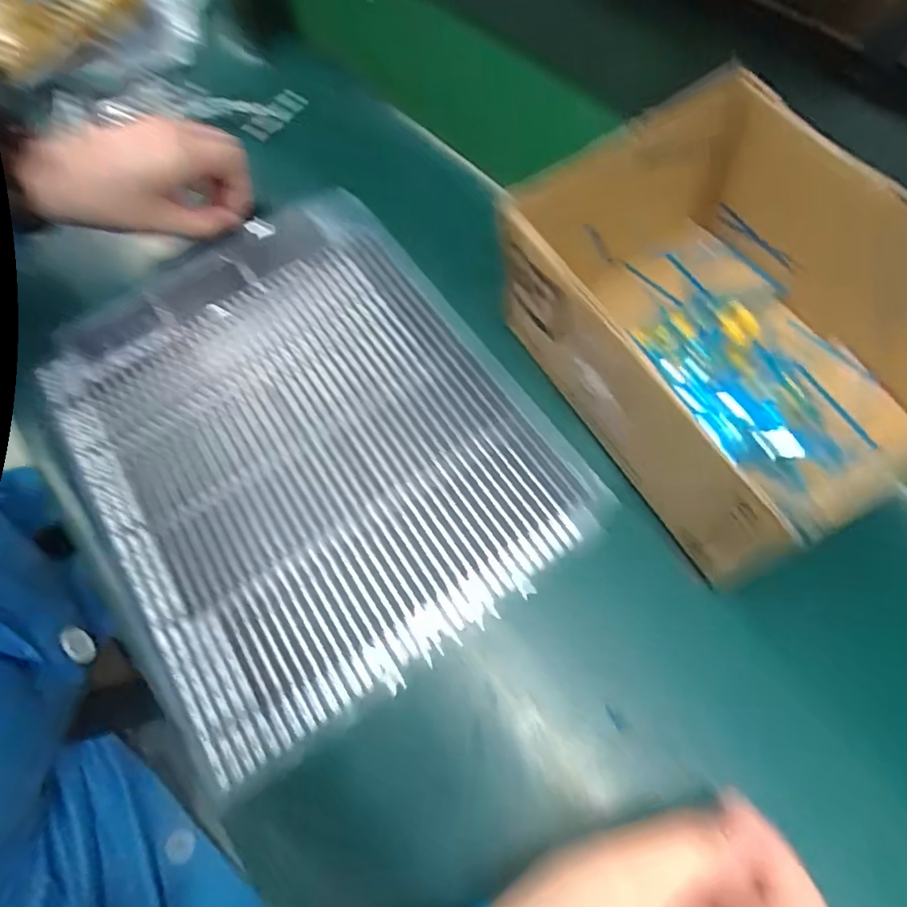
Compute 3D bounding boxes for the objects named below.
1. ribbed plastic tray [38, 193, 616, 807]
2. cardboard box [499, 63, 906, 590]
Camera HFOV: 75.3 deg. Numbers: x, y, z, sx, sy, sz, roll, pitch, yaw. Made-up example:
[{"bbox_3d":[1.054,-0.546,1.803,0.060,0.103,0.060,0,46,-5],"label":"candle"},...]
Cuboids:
[{"bbox_3d":[-0.095,-0.013,0.351,0.246,0.026,0.305,-32,64,-13],"label":"ribbed plastic tray"},{"bbox_3d":[0.136,-0.069,0.296,0.153,0.132,0.207,-31,64,-12],"label":"cardboard box"}]

